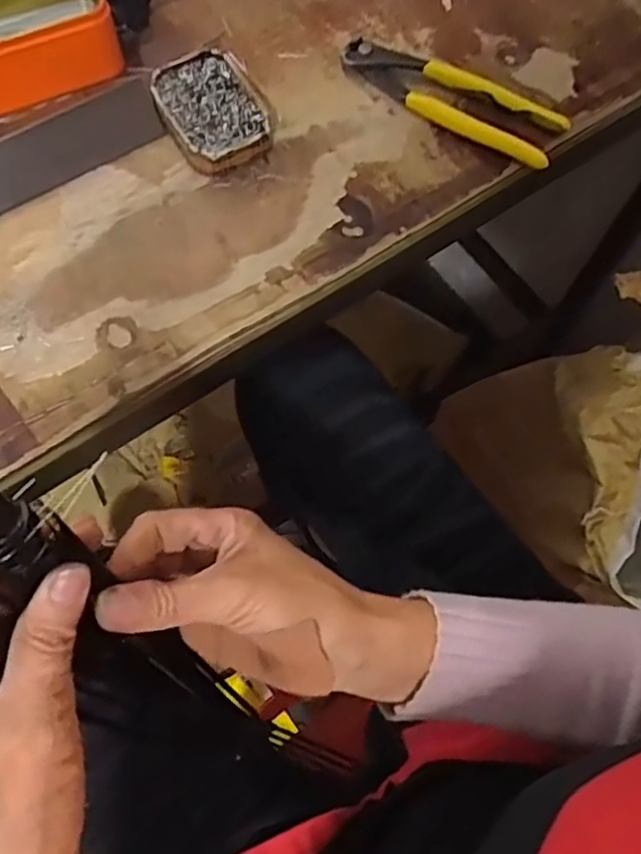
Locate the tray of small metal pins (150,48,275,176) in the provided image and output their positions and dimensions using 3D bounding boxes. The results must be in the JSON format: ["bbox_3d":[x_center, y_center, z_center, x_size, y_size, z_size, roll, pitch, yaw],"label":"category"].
[{"bbox_3d":[-0.074,-0.217,0.460,0.066,0.021,0.089,-25,73,-10],"label":"tray of small metal pins"}]

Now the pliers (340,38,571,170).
[{"bbox_3d":[0.094,-0.237,0.474,0.163,0.021,0.043,34,73,11],"label":"pliers"}]

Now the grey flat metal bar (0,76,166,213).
[{"bbox_3d":[-0.207,-0.166,0.435,0.217,0.007,0.041,-32,104,-12],"label":"grey flat metal bar"}]

